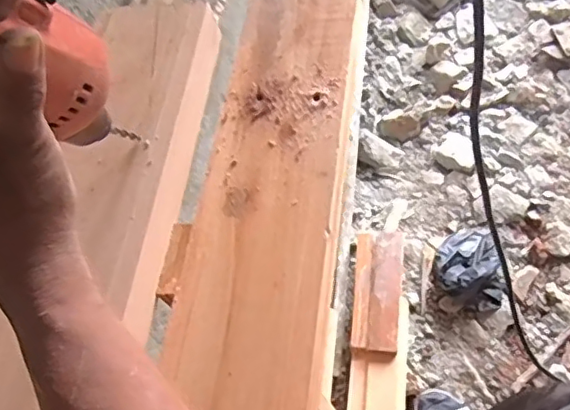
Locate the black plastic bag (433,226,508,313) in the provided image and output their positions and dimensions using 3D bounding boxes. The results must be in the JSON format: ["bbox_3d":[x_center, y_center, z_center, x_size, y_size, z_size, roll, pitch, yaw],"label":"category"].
[{"bbox_3d":[0.431,0.138,1.358,0.152,0.066,0.203,0,62,2],"label":"black plastic bag"}]

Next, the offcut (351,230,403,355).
[{"bbox_3d":[0.205,0.180,1.281,0.102,0.057,0.296,5,62,5],"label":"offcut"}]

